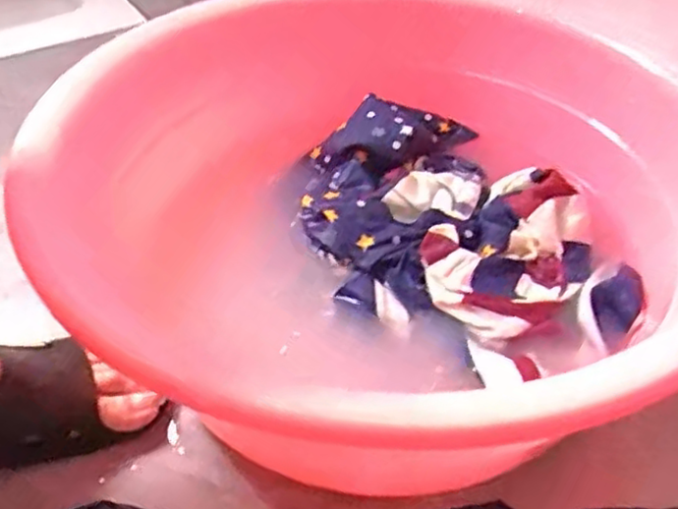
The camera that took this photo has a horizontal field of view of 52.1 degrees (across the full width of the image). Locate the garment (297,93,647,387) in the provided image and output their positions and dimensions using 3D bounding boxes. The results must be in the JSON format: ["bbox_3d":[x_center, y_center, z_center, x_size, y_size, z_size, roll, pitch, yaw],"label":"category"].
[{"bbox_3d":[0.083,-0.027,0.571,0.212,0.065,0.303,-14,46,-14],"label":"garment"}]

